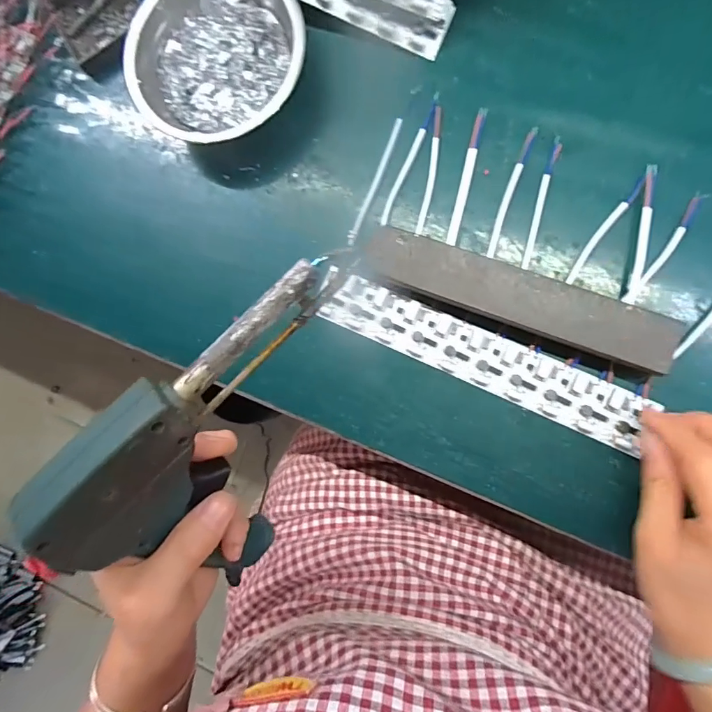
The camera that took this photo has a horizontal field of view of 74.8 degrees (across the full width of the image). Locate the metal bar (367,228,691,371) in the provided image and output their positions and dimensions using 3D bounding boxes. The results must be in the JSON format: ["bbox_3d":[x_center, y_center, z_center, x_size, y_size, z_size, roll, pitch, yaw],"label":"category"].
[{"bbox_3d":[0.104,-0.040,0.311,0.199,0.023,0.035,21,92,9],"label":"metal bar"}]

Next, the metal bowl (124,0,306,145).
[{"bbox_3d":[-0.098,-0.213,0.340,0.123,0.037,0.129,0,88,9],"label":"metal bowl"}]

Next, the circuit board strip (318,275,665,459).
[{"bbox_3d":[0.085,0.001,0.323,0.221,0.006,0.038,24,92,9],"label":"circuit board strip"}]

